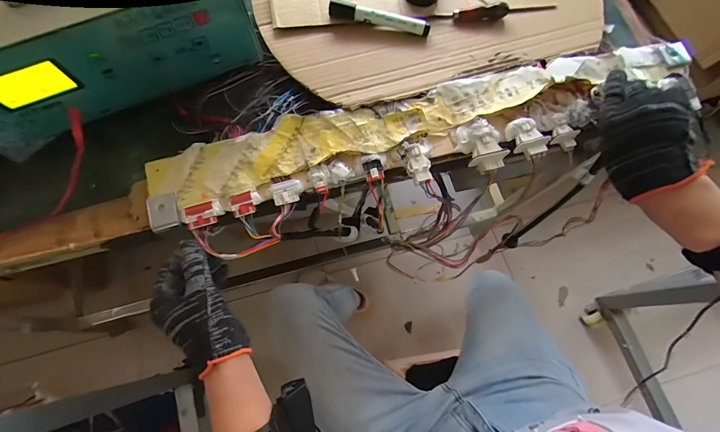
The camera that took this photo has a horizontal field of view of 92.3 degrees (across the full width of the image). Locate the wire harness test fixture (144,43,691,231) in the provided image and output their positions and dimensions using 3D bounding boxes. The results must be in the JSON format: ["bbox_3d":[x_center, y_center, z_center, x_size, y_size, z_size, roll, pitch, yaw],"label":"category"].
[{"bbox_3d":[0.091,-0.096,0.421,0.671,0.047,0.121,-16,74,-5],"label":"wire harness test fixture"}]

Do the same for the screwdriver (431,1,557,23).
[{"bbox_3d":[0.184,-0.277,0.462,0.161,0.016,0.027,-11,74,-5],"label":"screwdriver"}]

